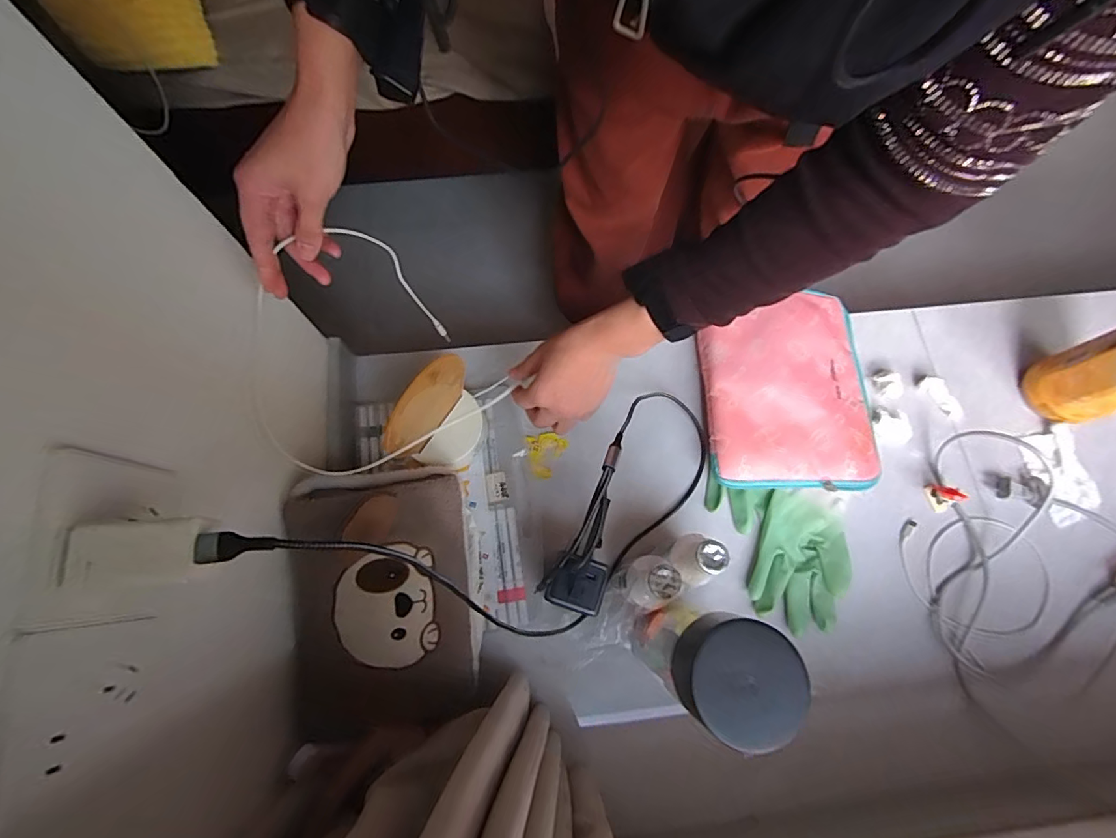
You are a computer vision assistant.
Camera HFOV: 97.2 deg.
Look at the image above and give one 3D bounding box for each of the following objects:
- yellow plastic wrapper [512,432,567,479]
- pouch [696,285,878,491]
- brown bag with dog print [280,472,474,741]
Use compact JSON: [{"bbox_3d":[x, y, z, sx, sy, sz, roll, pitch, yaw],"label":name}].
[{"bbox_3d":[-0.022,0.041,0.620,0.052,0.008,0.057,31,73,-8],"label":"yellow plastic wrapper"},{"bbox_3d":[0.291,-0.039,0.631,0.212,0.052,0.259,0,73,-2],"label":"pouch"},{"bbox_3d":[-0.160,0.168,0.475,0.183,0.069,0.235,2,83,-26],"label":"brown bag with dog print"}]

